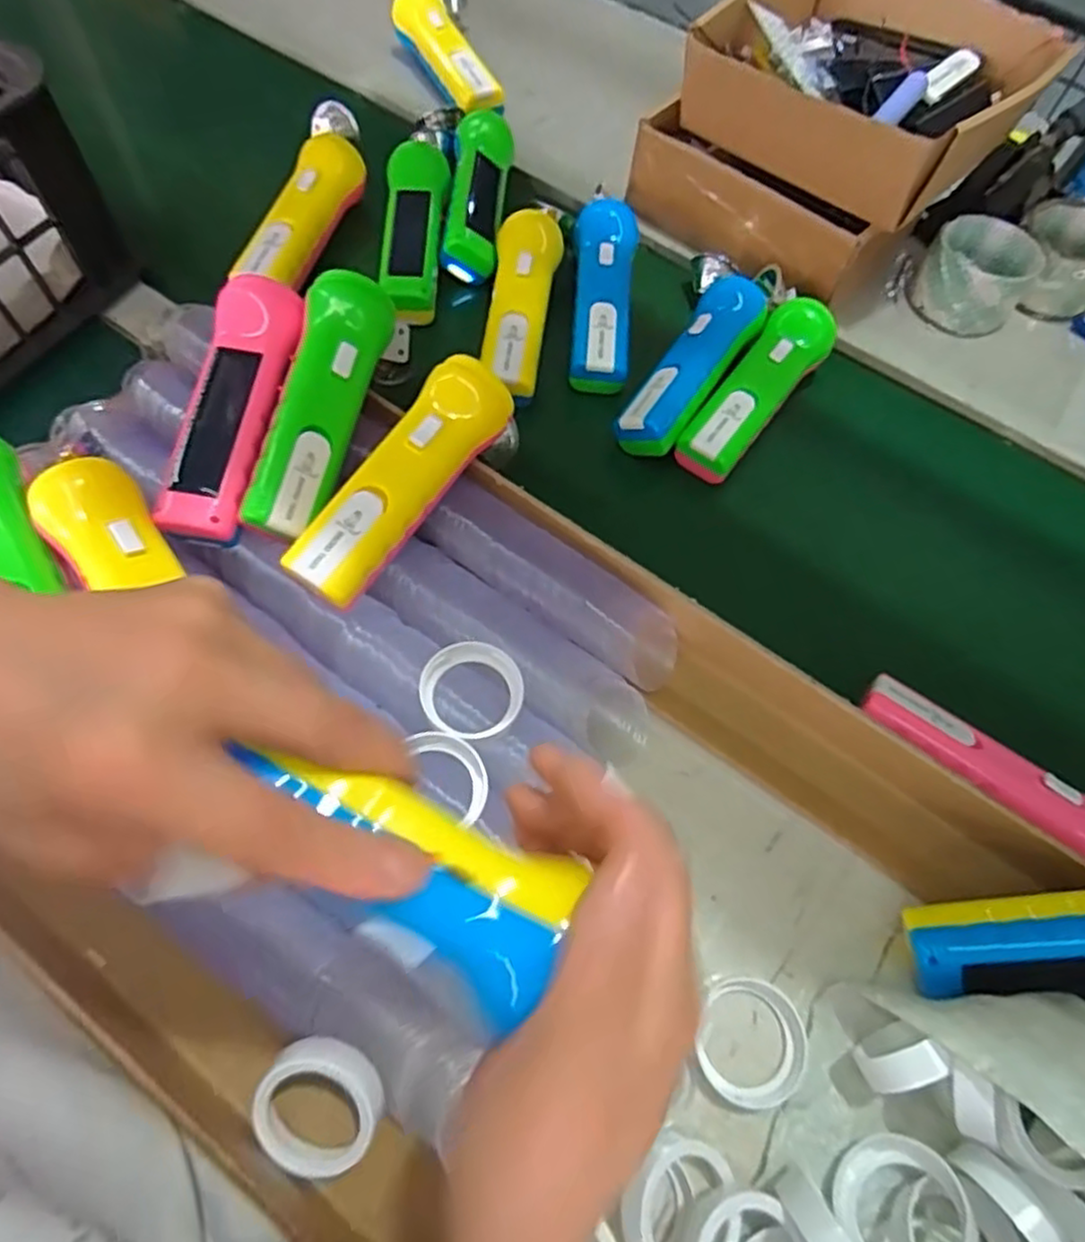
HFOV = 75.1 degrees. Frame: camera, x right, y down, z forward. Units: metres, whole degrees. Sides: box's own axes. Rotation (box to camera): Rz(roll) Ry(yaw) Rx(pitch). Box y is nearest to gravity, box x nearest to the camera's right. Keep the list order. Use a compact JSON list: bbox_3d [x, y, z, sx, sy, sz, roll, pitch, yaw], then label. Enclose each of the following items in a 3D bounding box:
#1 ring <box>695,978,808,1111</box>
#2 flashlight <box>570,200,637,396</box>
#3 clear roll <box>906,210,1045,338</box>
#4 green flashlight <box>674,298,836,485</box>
[{"bbox_3d":[0.099,0.202,0.339,0.052,0.012,0.052,1,65,-3],"label":"ring"},{"bbox_3d":[0.045,-0.253,0.542,0.049,0.041,0.162,7,65,-1],"label":"flashlight"},{"bbox_3d":[0.354,-0.282,0.580,0.079,0.051,0.087,35,68,12],"label":"clear roll"},{"bbox_3d":[0.157,-0.169,0.512,0.043,0.039,0.166,36,68,12],"label":"green flashlight"}]

